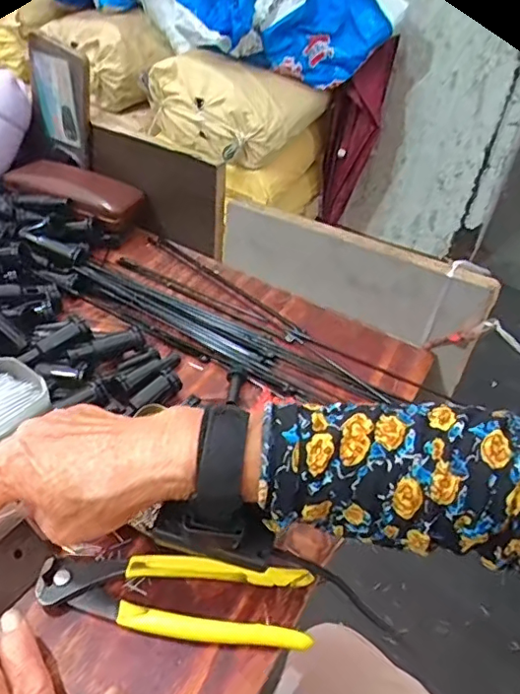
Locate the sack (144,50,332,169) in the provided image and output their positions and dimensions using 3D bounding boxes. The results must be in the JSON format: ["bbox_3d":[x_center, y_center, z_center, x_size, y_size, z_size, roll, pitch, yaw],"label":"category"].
[{"bbox_3d":[-0.063,-0.686,1.540,0.383,0.212,0.314,31,48,24],"label":"sack"}]

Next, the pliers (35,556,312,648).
[{"bbox_3d":[-0.052,0.153,0.342,0.164,0.012,0.047,7,41,1],"label":"pliers"}]

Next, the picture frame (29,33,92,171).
[{"bbox_3d":[-0.215,-0.264,0.595,0.073,0.125,0.010,25,44,12],"label":"picture frame"}]

